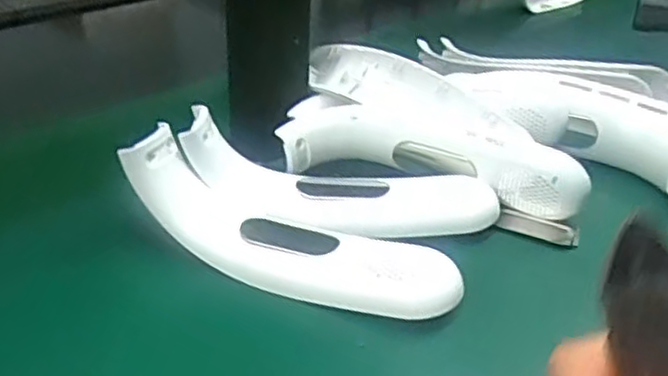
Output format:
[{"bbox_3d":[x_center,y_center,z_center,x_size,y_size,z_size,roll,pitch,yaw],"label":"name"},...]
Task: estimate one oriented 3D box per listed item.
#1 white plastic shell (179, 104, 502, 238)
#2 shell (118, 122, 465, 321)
[{"bbox_3d":[0.007,-0.009,0.433,0.189,0.053,0.054,1,32,-2],"label":"white plastic shell"},{"bbox_3d":[-0.024,0.019,0.392,0.194,0.057,0.053,13,33,16],"label":"shell"}]

